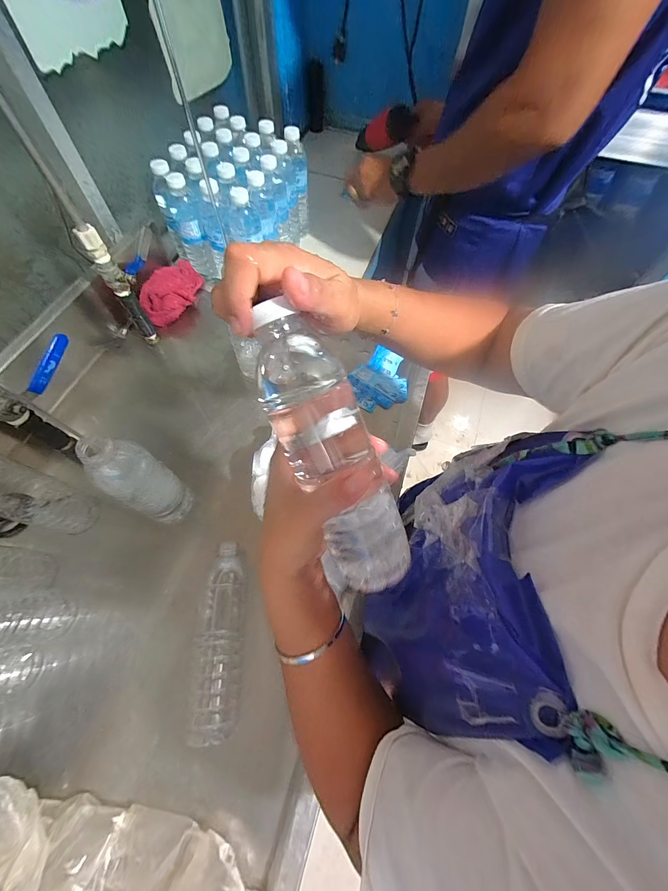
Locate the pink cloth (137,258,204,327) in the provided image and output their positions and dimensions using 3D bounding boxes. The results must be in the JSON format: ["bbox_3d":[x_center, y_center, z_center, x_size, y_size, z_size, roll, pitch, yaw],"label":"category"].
[{"bbox_3d":[-0.318,-0.320,0.637,0.069,0.057,0.173,13,64,5],"label":"pink cloth"}]

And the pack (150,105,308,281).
[{"bbox_3d":[-0.209,-0.530,0.687,0.220,0.176,0.283,19,65,7],"label":"pack"}]

